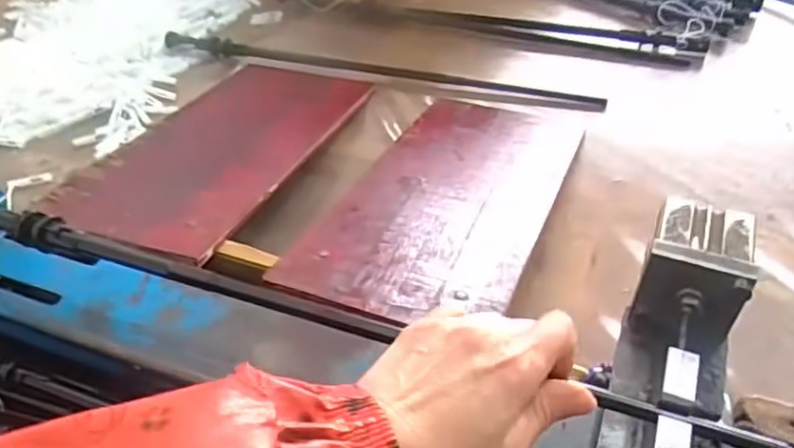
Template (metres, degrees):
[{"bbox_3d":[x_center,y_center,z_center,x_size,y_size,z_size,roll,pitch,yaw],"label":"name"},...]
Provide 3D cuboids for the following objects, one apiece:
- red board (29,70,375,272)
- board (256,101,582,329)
[{"bbox_3d":[-0.159,-0.084,0.642,0.176,0.012,0.372,9,34,13],"label":"red board"},{"bbox_3d":[0.054,-0.032,0.571,0.167,0.008,0.354,16,36,19],"label":"board"}]

